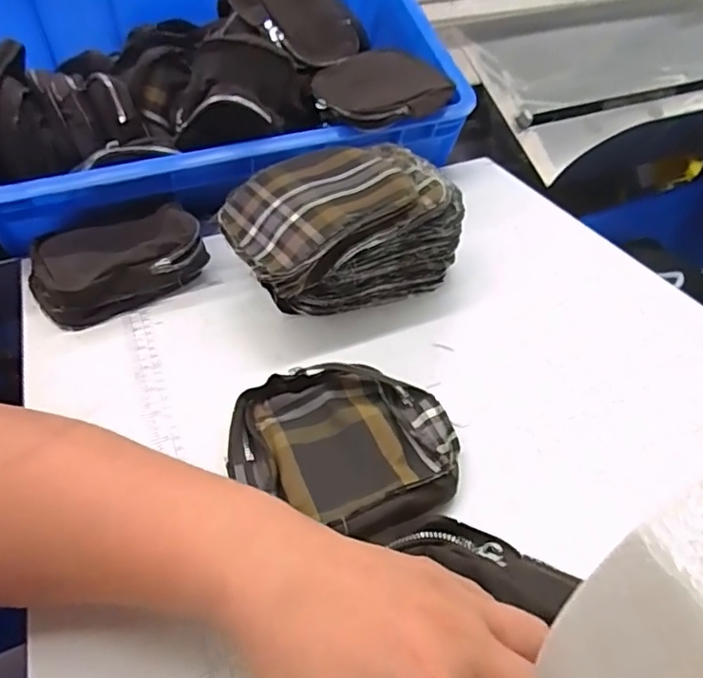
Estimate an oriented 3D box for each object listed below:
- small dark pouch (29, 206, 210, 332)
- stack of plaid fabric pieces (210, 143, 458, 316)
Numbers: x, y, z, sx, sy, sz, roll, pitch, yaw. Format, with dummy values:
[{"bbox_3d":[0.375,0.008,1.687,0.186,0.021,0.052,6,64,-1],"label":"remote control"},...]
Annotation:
[{"bbox_3d":[-0.219,-0.078,0.530,0.143,0.046,0.123,-28,48,-26],"label":"small dark pouch"},{"bbox_3d":[-0.011,-0.088,0.495,0.175,0.101,0.134,-21,45,-20],"label":"stack of plaid fabric pieces"}]

